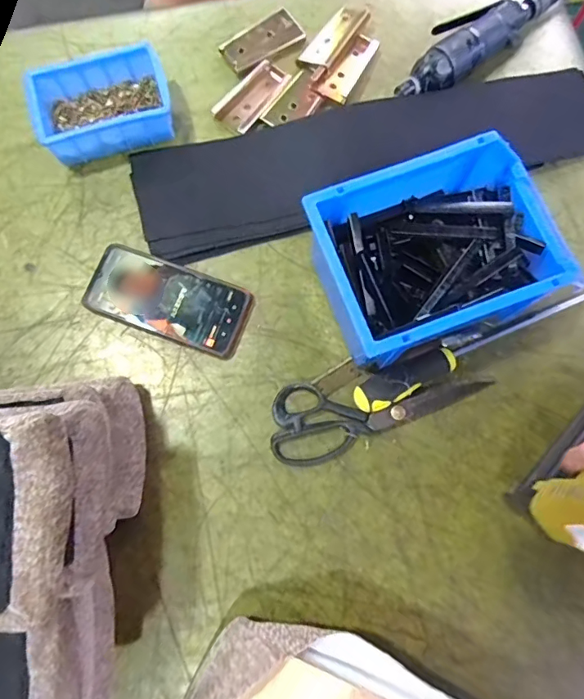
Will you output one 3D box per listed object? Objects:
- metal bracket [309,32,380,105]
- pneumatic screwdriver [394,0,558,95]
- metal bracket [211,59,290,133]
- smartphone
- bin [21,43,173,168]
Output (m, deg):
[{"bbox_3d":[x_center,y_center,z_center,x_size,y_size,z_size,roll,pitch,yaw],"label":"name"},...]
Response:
[{"bbox_3d":[0.065,-0.330,0.570,0.038,0.019,0.097,30,80,6],"label":"metal bracket"},{"bbox_3d":[0.219,-0.365,0.564,0.257,0.042,0.071,-37,80,-7],"label":"pneumatic screwdriver"},{"bbox_3d":[-0.045,-0.295,0.566,0.043,0.016,0.096,32,80,6],"label":"metal bracket"},{"bbox_3d":[-0.130,-0.053,0.511,0.169,0.016,0.077,21,79,4],"label":"smartphone"},{"bbox_3d":[-0.206,-0.265,0.538,0.145,0.052,0.096,-18,79,-4],"label":"bin"}]

